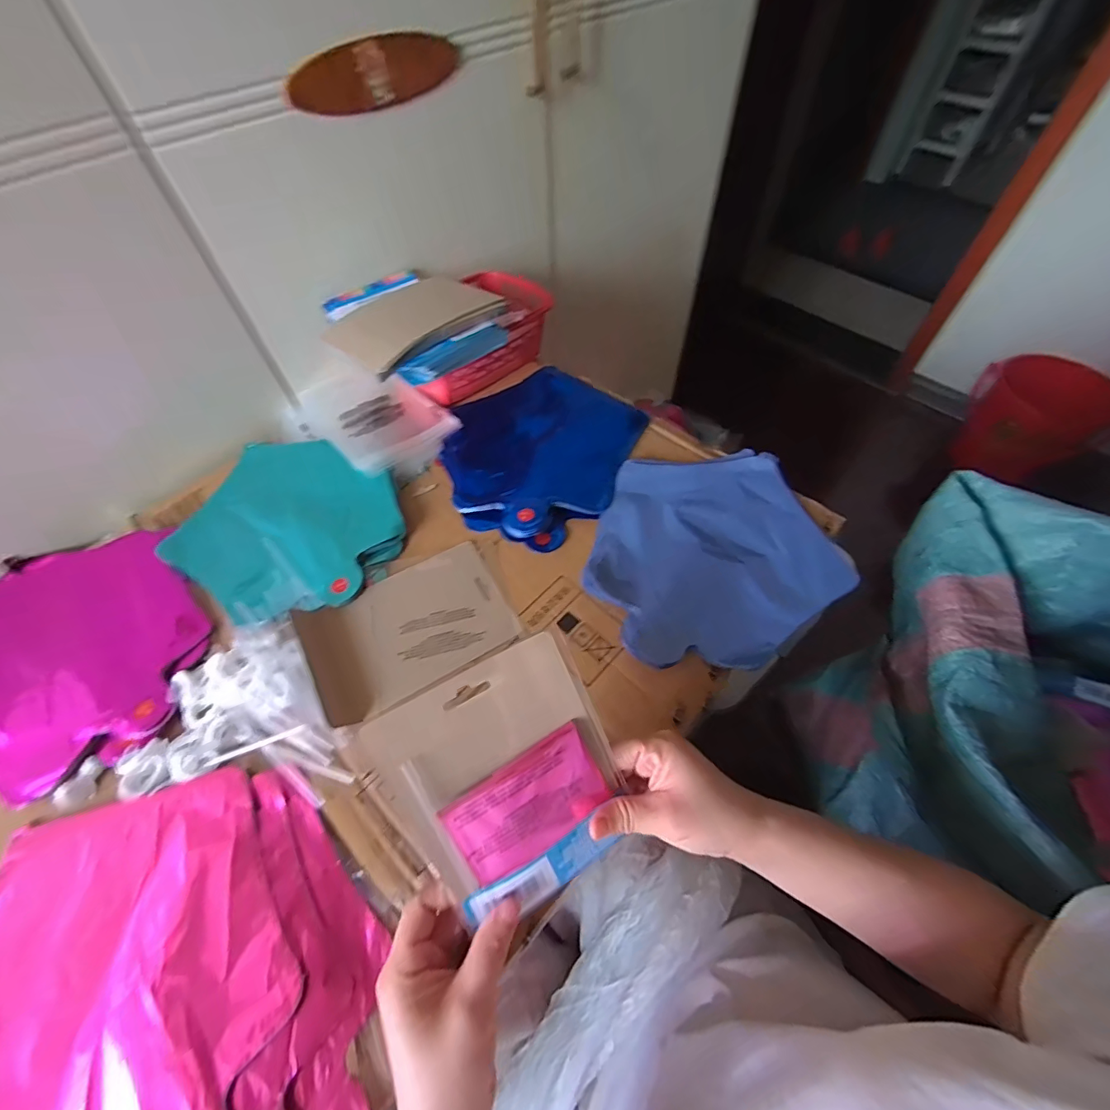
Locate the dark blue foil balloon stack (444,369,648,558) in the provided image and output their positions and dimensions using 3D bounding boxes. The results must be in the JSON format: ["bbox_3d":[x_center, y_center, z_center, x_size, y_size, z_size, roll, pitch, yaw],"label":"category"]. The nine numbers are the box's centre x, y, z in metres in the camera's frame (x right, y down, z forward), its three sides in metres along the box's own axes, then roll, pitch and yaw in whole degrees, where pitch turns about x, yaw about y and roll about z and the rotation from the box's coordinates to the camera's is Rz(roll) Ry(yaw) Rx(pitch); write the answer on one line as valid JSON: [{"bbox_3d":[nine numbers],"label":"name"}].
[{"bbox_3d":[-0.022,-0.131,0.549,0.211,0.031,0.263,19,59,13],"label":"dark blue foil balloon stack"}]

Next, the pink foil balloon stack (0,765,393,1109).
[{"bbox_3d":[-0.251,0.269,0.287,0.265,0.014,0.237,-14,58,-7],"label":"pink foil balloon stack"}]

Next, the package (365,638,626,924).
[{"bbox_3d":[-0.023,0.131,0.275,0.116,0.007,0.144,-25,100,-15],"label":"package"}]

